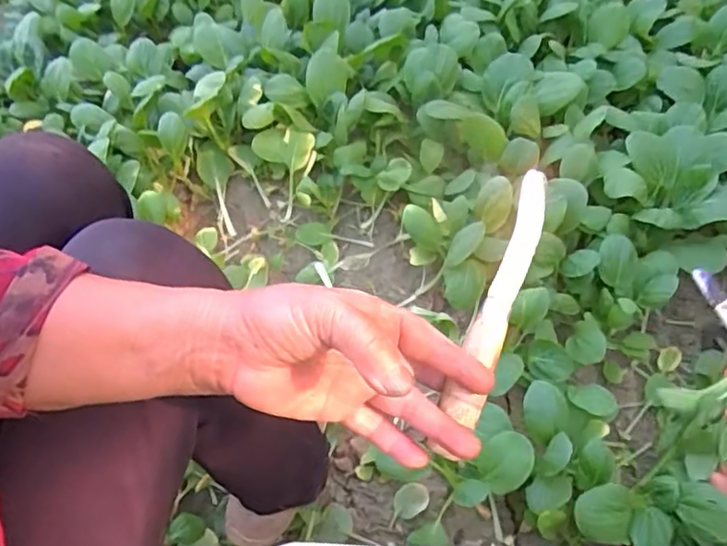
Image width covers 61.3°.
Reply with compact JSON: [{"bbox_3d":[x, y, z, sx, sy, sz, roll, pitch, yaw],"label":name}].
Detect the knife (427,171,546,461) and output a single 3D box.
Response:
[{"bbox_3d":[0.079,0.023,0.367,0.022,0.015,0.177,19,79,14],"label":"knife"}]

